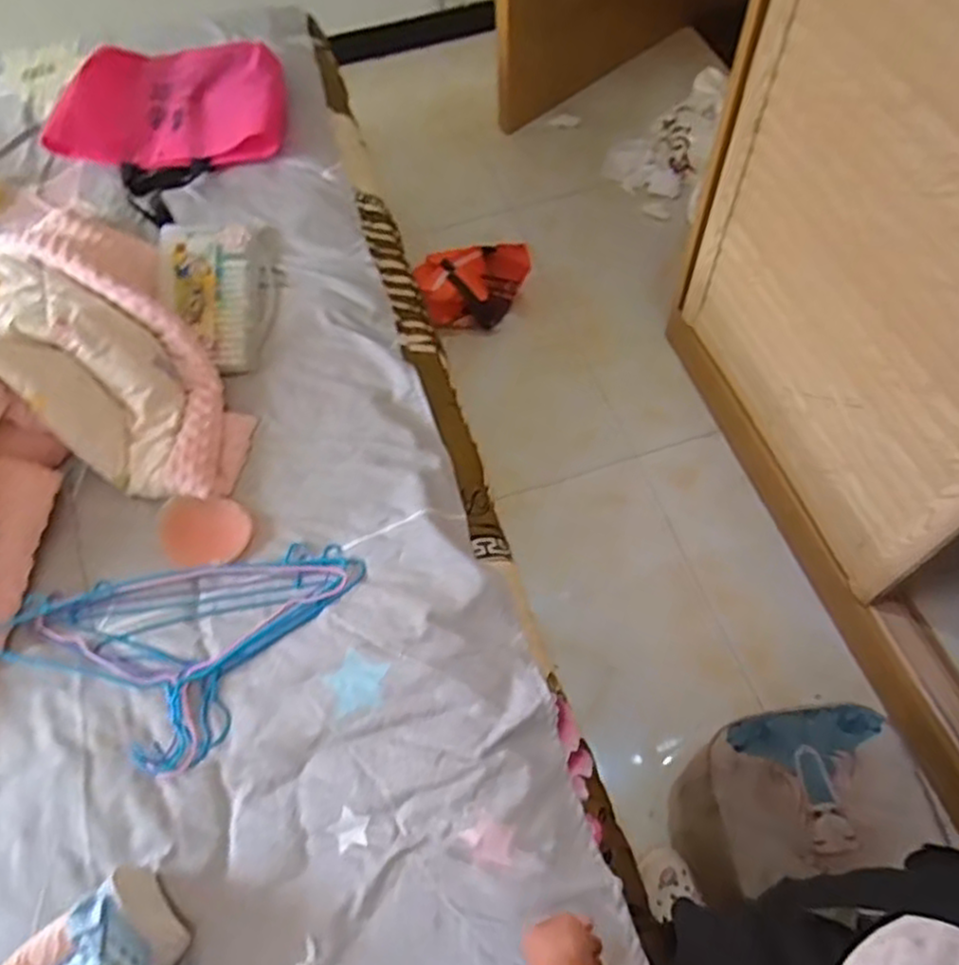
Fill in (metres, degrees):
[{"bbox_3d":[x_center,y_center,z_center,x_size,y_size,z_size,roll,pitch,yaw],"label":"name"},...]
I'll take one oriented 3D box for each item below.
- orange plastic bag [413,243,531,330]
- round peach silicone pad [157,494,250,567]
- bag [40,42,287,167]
[{"bbox_3d":[-0.025,-0.436,1.667,0.262,0.135,0.157,5,61,7],"label":"orange plastic bag"},{"bbox_3d":[-0.358,0.060,0.957,0.121,0.024,0.092,-5,60,2],"label":"round peach silicone pad"},{"bbox_3d":[-0.524,-0.656,1.274,0.364,0.106,0.259,-1,60,4],"label":"bag"}]

